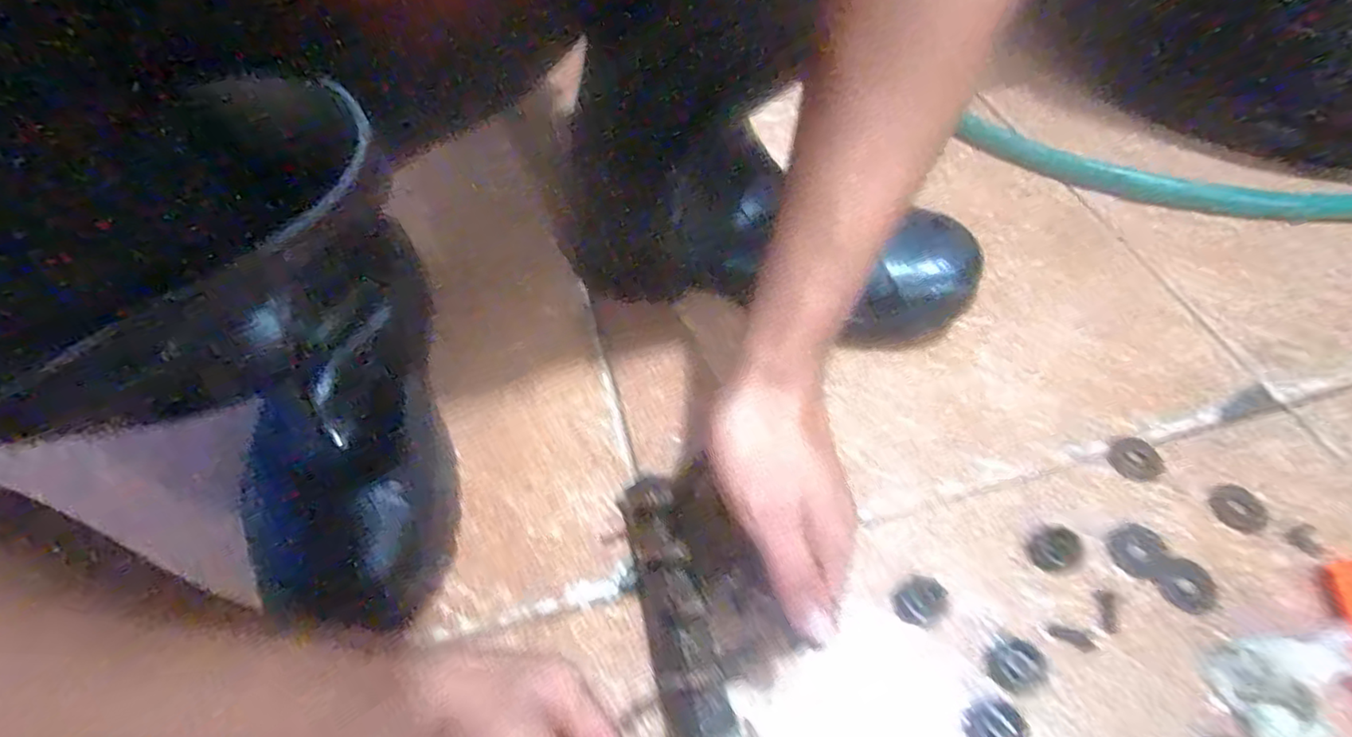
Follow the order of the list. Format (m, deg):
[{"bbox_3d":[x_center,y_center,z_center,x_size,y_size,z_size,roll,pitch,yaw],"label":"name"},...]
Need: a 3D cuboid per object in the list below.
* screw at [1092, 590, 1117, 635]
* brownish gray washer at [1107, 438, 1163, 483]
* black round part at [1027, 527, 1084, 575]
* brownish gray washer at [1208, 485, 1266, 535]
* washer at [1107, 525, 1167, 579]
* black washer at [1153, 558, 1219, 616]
[{"bbox_3d":[0.225,0.127,0.324,0.010,0.004,0.022,4,56,7],"label":"screw"},{"bbox_3d":[0.276,0.054,0.372,0.031,0.004,0.027,-29,59,-16],"label":"brownish gray washer"},{"bbox_3d":[0.208,0.100,0.341,0.027,0.006,0.024,-12,56,-5],"label":"black round part"},{"bbox_3d":[0.319,0.079,0.351,0.029,0.004,0.027,-2,55,2],"label":"brownish gray washer"},{"bbox_3d":[0.253,0.100,0.341,0.033,0.004,0.025,-36,61,-19],"label":"washer"},{"bbox_3d":[0.271,0.115,0.329,0.030,0.004,0.025,-34,60,-18],"label":"black washer"}]

